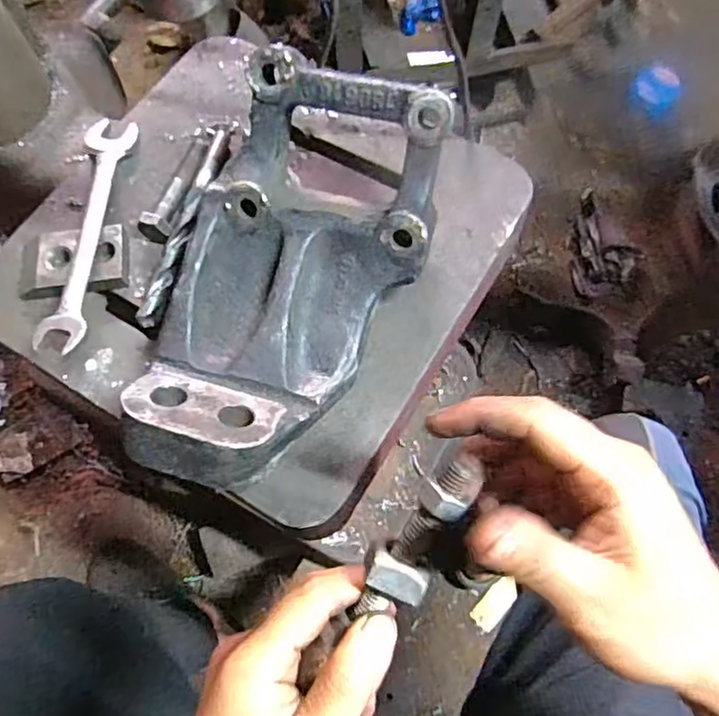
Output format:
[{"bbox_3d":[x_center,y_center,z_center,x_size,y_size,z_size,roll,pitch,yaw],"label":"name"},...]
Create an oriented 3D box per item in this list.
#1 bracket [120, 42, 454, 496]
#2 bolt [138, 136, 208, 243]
[{"bbox_3d":[-0.045,-0.050,0.357,0.141,0.075,0.247,19,70,9],"label":"bracket"},{"bbox_3d":[-0.130,-0.125,0.433,0.019,0.017,0.090,14,70,7],"label":"bolt"}]

